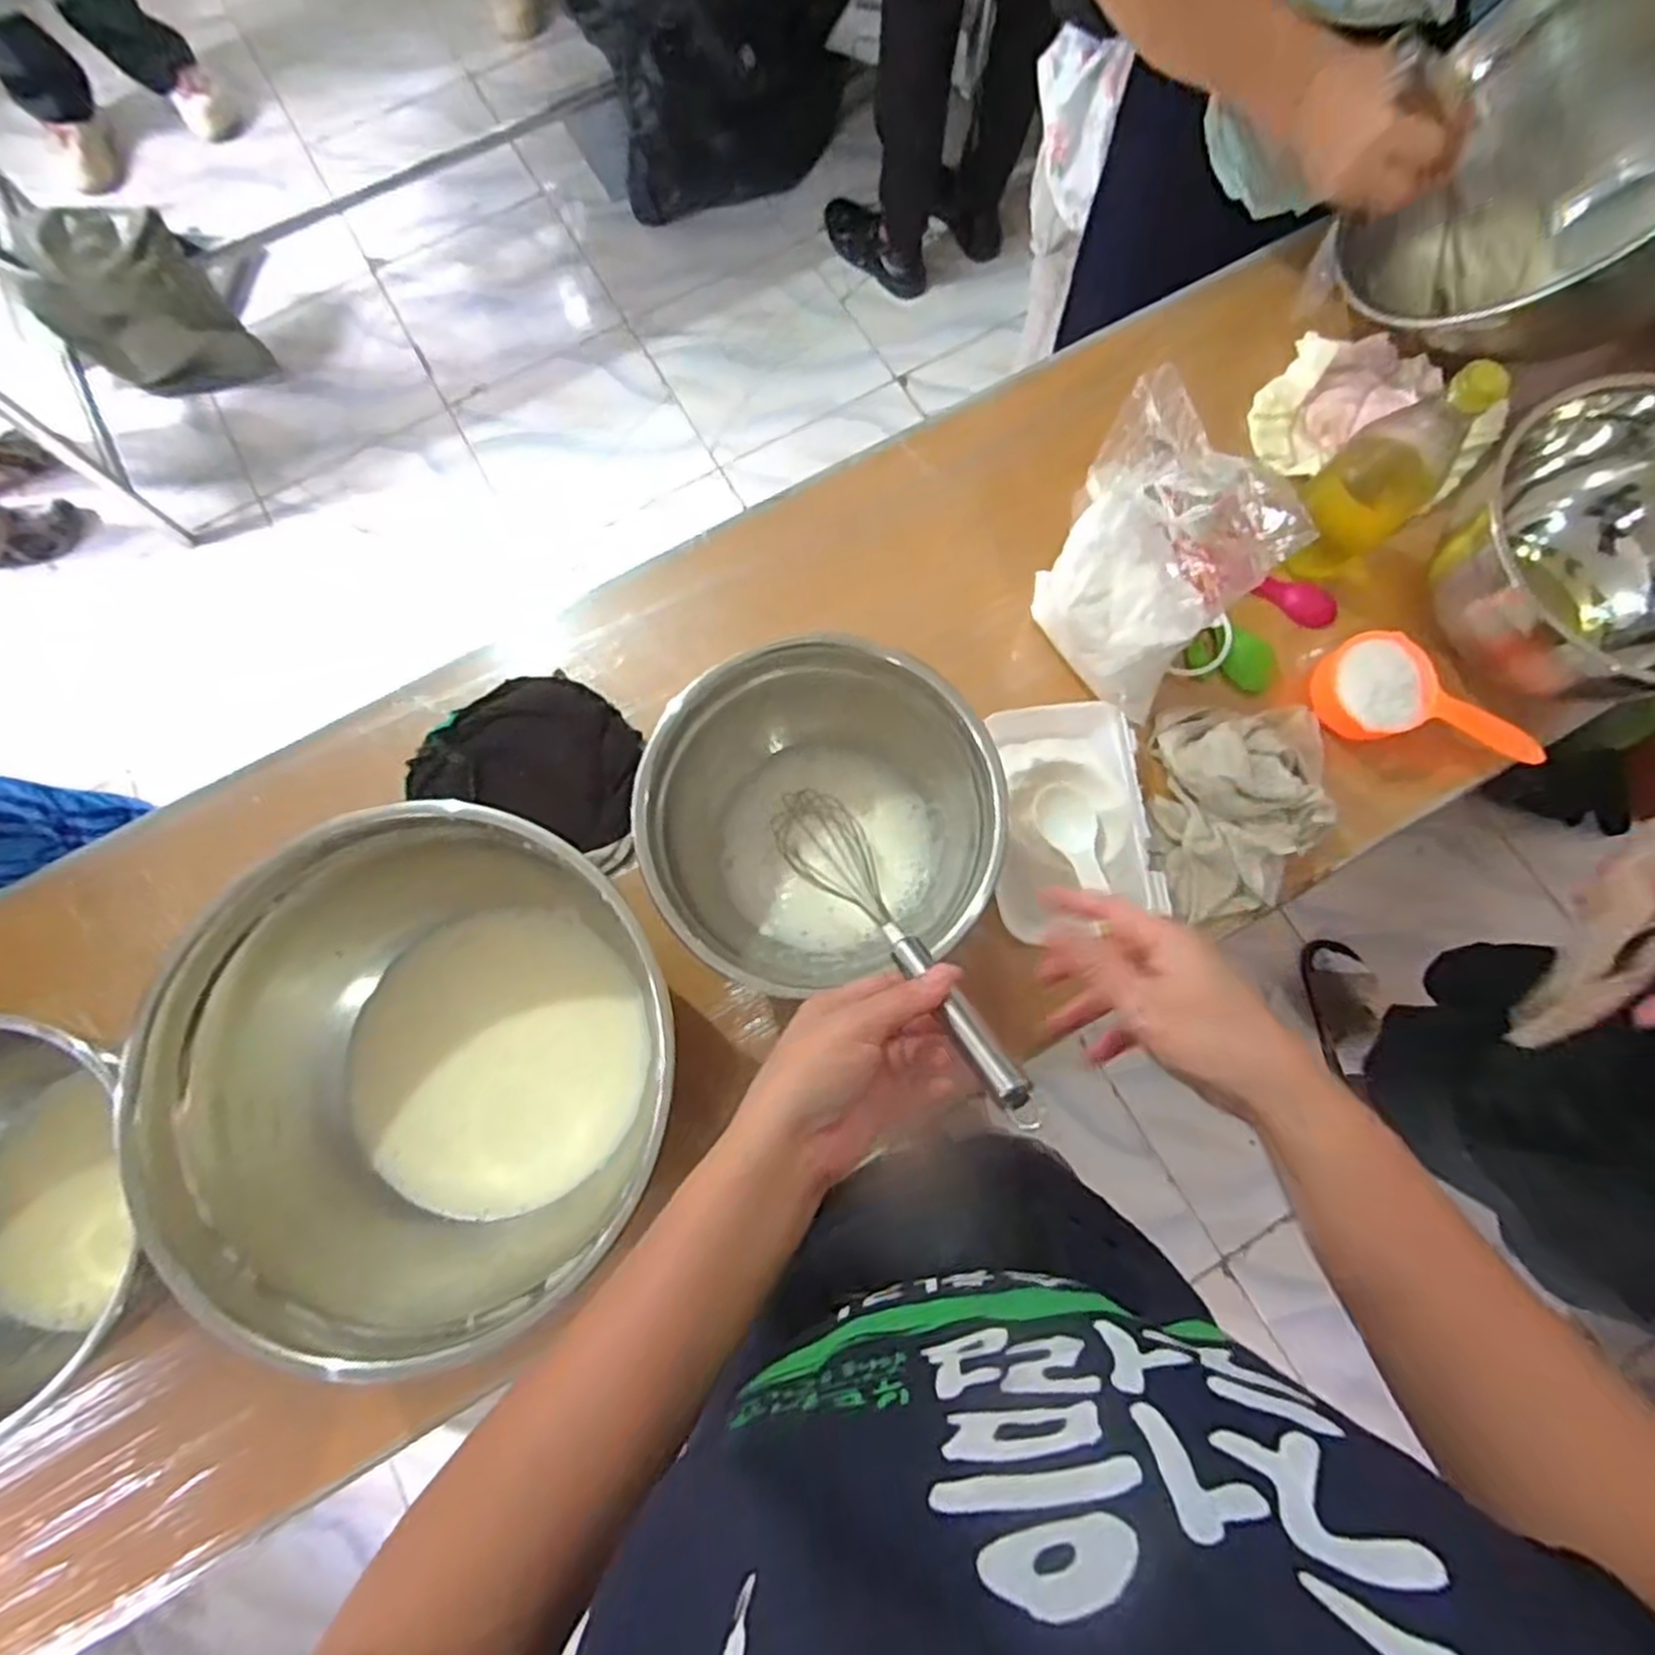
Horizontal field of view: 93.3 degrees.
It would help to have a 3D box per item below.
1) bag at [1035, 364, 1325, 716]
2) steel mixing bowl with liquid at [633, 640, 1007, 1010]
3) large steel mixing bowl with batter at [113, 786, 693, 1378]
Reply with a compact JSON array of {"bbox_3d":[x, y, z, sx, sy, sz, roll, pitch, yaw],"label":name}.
[{"bbox_3d":[0.209,-0.172,0.511,0.118,0.197,0.095,27,78,8],"label":"bag"},{"bbox_3d":[-0.001,-0.007,0.511,0.207,0.121,0.206,12,77,4],"label":"steel mixing bowl with liquid"},{"bbox_3d":[-0.218,0.144,0.477,0.268,0.170,0.269,0,76,1],"label":"large steel mixing bowl with batter"}]

